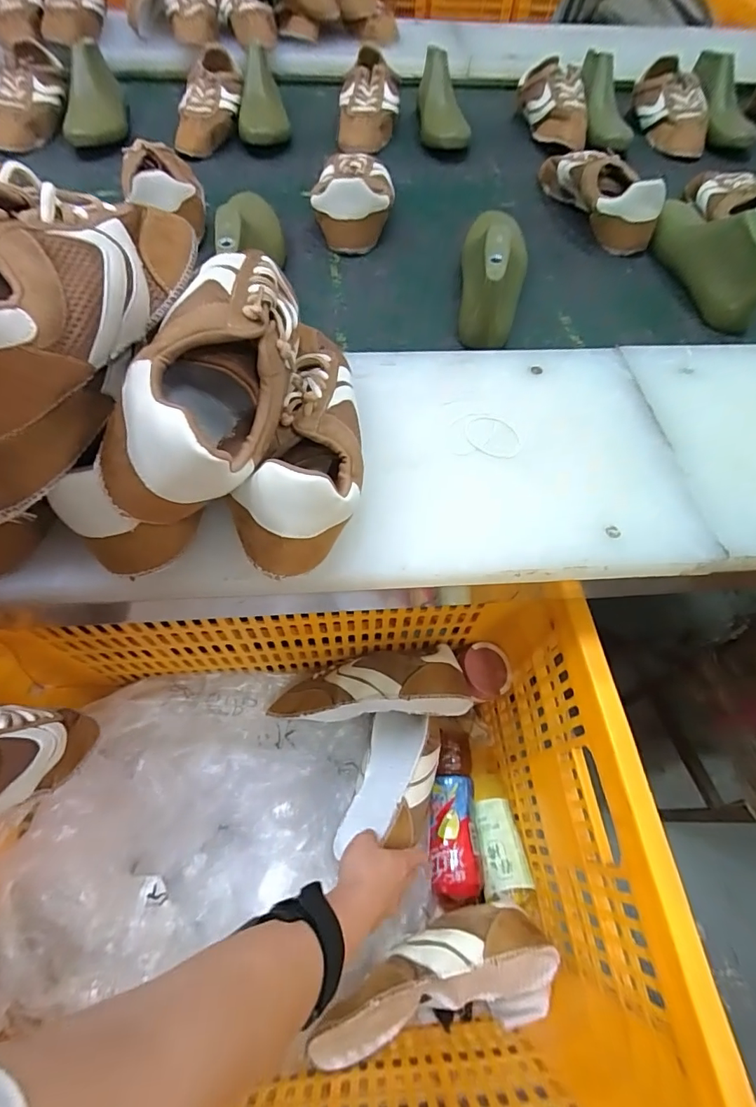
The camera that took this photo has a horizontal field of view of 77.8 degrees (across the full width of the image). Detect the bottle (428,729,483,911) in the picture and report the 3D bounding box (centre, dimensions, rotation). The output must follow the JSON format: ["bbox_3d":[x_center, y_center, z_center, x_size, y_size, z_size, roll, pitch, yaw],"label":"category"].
[{"bbox_3d":[0.094,0.325,0.592,0.059,0.058,0.192,2,62,0],"label":"bottle"}]

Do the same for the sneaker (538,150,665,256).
[{"bbox_3d":[0.315,-0.527,0.671,0.072,0.073,0.210,-13,64,-8],"label":"sneaker"}]

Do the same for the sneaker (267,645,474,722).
[{"bbox_3d":[-0.010,0.167,0.582,0.230,0.077,0.073,-10,62,10],"label":"sneaker"}]

